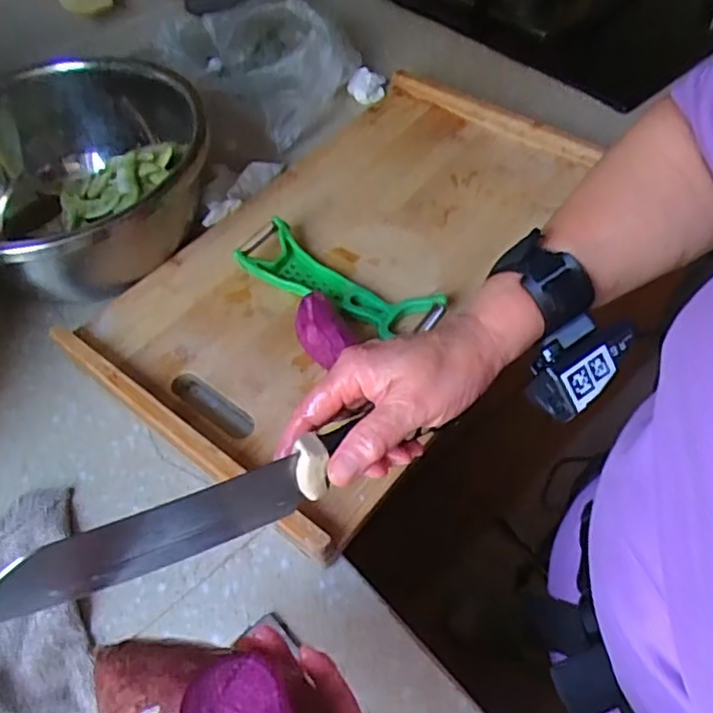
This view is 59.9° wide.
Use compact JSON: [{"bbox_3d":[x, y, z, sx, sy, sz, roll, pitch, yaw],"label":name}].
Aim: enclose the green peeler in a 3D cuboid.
[{"bbox_3d":[-0.016,-0.062,0.531,0.179,0.032,0.058,28,62,22],"label":"green peeler"}]

